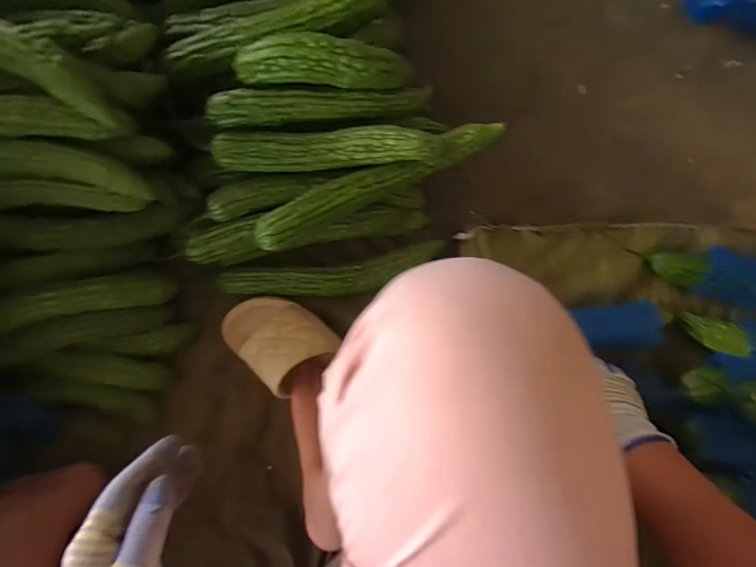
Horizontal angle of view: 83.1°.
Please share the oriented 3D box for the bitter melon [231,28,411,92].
[{"bbox_3d":[-0.065,-0.249,0.479,0.197,0.047,0.048,4,87,6],"label":"bitter melon"}]

